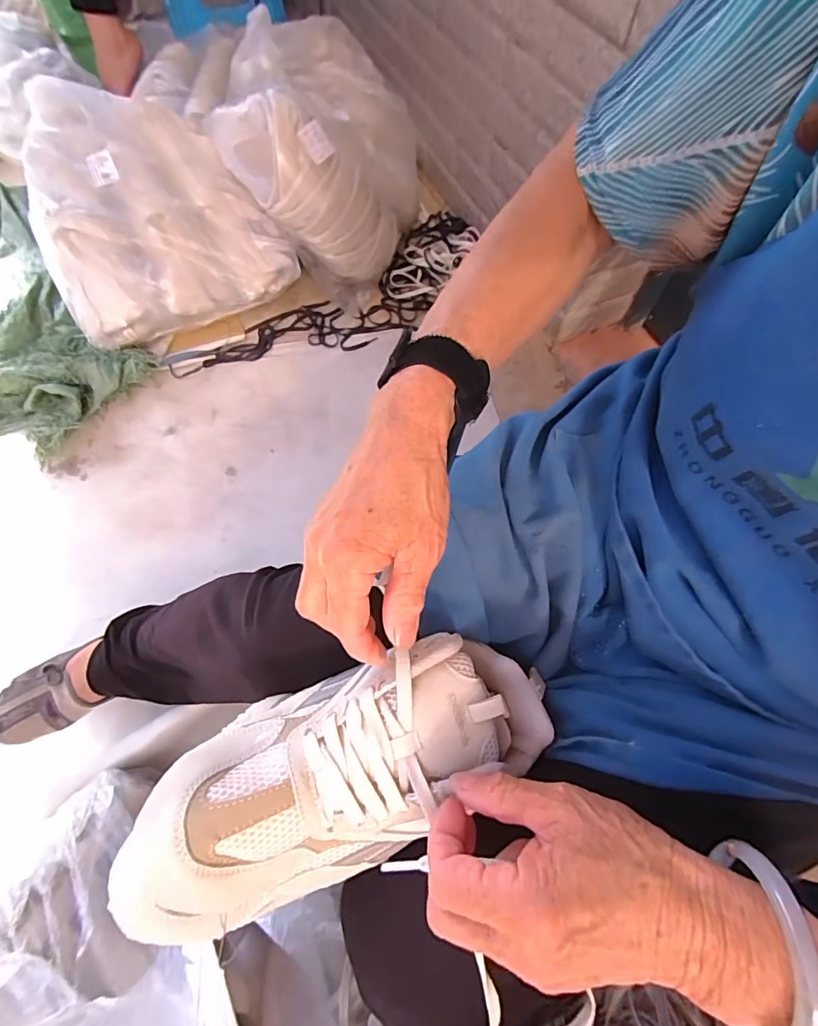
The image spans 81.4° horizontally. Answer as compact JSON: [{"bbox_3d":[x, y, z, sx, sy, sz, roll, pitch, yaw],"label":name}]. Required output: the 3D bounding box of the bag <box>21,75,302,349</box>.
[{"bbox_3d":[-0.465,-0.540,0.872,0.399,0.247,0.334,-25,68,-13],"label":"bag"}]

